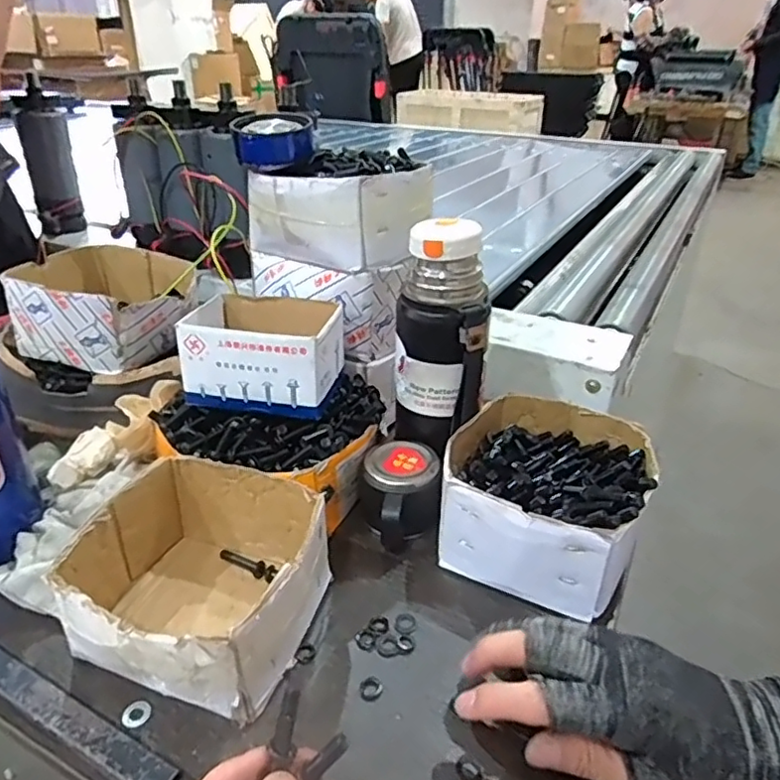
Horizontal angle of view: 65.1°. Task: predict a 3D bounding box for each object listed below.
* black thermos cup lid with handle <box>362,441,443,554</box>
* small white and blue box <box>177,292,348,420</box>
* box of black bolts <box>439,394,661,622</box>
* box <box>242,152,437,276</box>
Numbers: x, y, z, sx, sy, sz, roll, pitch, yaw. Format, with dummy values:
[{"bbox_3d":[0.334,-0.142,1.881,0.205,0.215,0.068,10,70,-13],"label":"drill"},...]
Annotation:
[{"bbox_3d":[0.009,0.084,0.496,0.057,0.053,0.078,-3,30,-6],"label":"black thermos cup lid with handle"},{"bbox_3d":[-0.104,-0.035,0.512,0.122,0.065,0.096,5,30,7],"label":"small white and blue box"},{"bbox_3d":[0.119,0.079,0.477,0.149,0.075,0.153,15,33,22],"label":"box of black bolts"},{"bbox_3d":[-0.044,-0.170,0.567,0.140,0.079,0.129,16,33,24],"label":"box"}]

